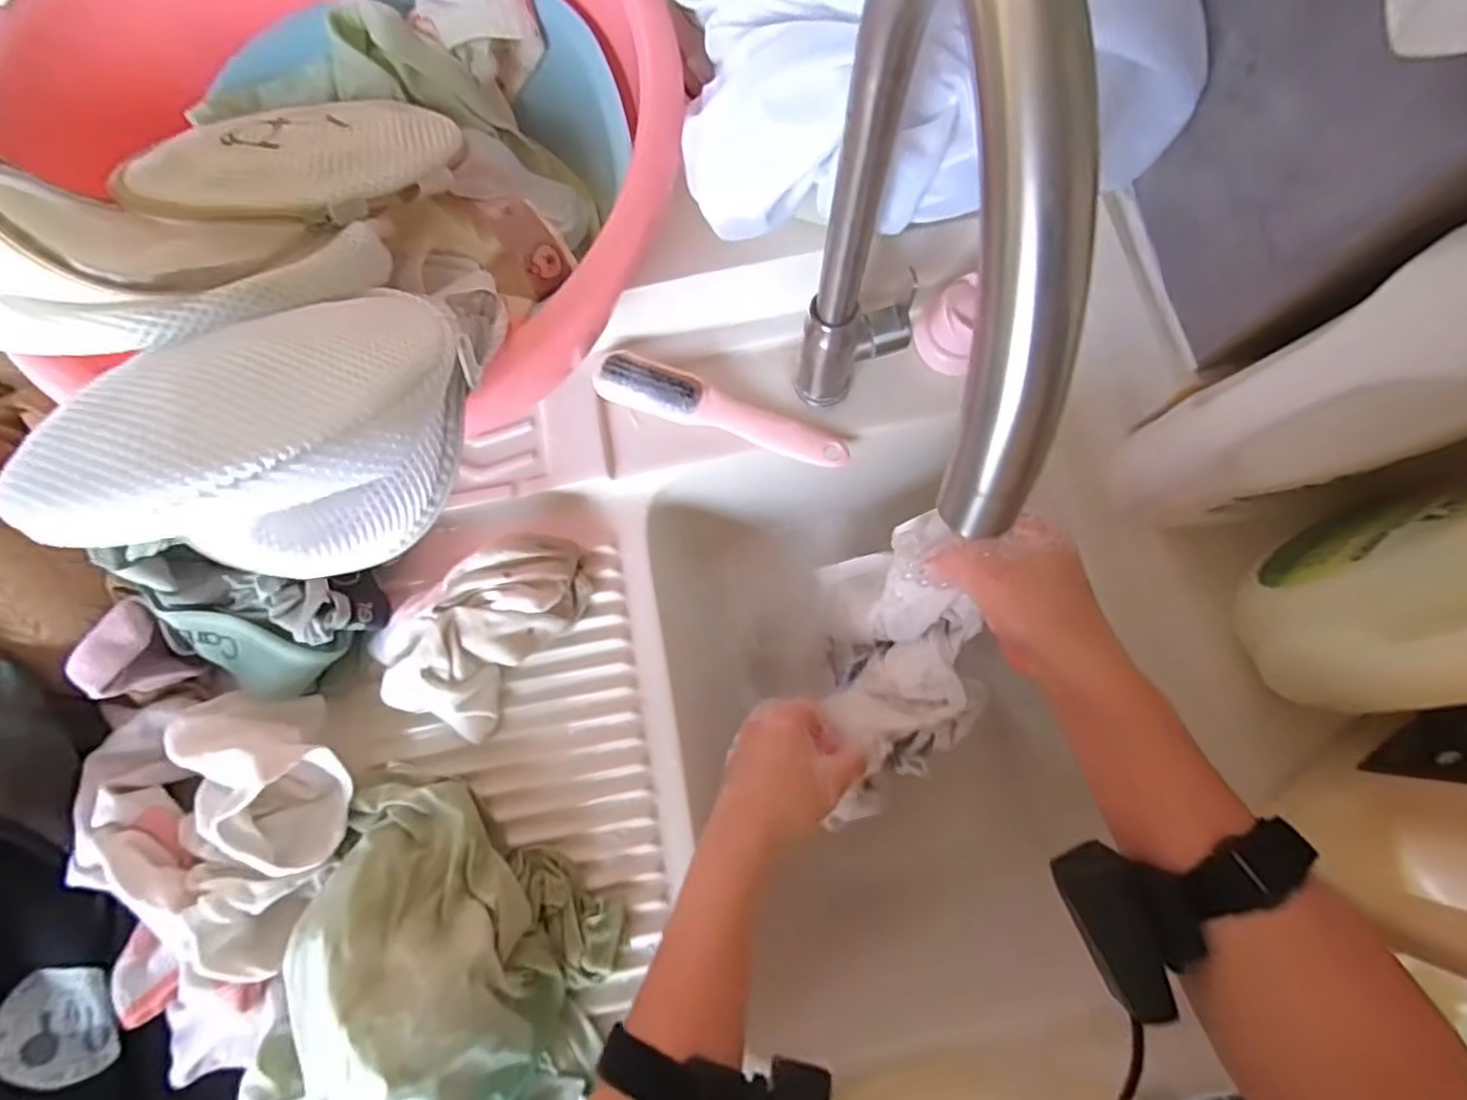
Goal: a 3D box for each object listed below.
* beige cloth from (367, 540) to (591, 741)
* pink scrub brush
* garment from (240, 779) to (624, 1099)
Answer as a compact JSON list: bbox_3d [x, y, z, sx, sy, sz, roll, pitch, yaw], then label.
[{"bbox_3d":[-0.159,0.055,0.437,0.145,0.054,0.088,-38,79,-6],"label":"beige cloth"},{"bbox_3d":[-0.011,-0.101,0.477,0.192,0.026,0.032,19,78,6],"label":"pink scrub brush"},{"bbox_3d":[-0.167,0.254,0.365,0.180,0.084,0.200,18,78,6],"label":"garment"}]

